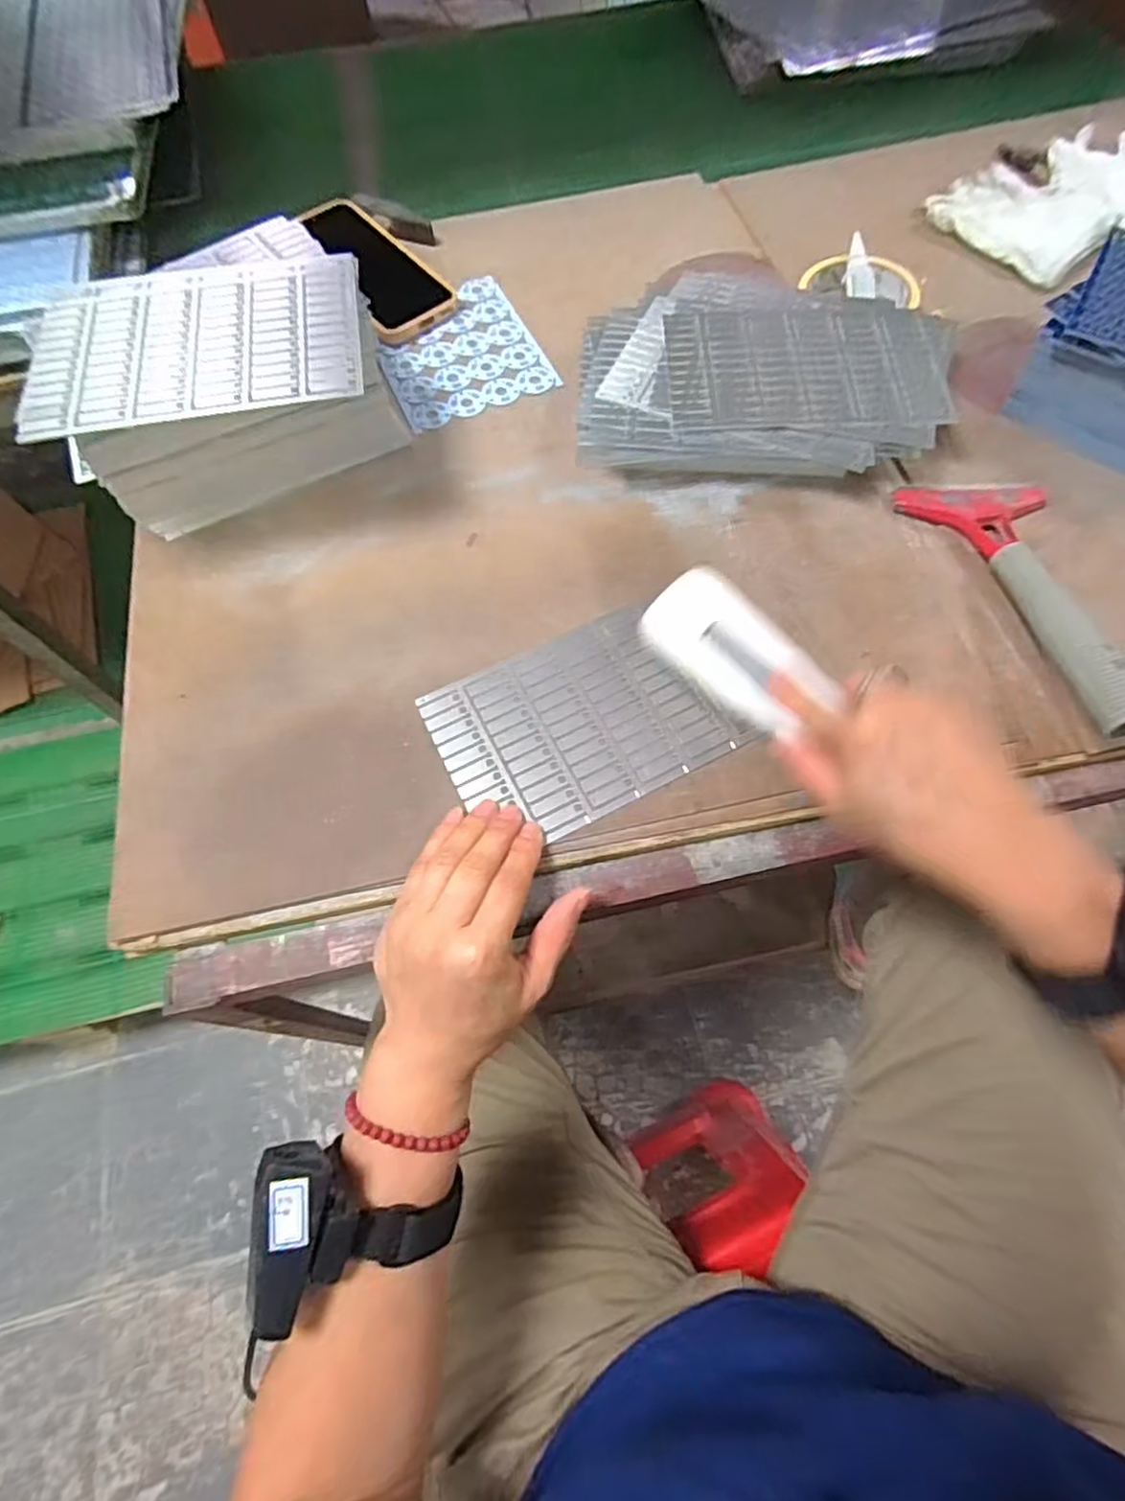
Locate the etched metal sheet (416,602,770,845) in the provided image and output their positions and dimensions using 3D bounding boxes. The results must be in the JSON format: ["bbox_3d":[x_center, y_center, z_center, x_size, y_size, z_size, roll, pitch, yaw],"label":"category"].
[{"bbox_3d":[0.008,-0.018,0.410,0.161,0.004,0.118,-25,66,-10],"label":"etched metal sheet"}]

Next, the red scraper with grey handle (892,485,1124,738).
[{"bbox_3d":[0.291,-0.097,0.417,0.089,0.032,0.206,-9,56,-1],"label":"red scraper with grey handle"}]

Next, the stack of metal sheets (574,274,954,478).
[{"bbox_3d":[0.147,-0.281,0.504,0.262,0.036,0.203,3,68,4],"label":"stack of metal sheets"}]

